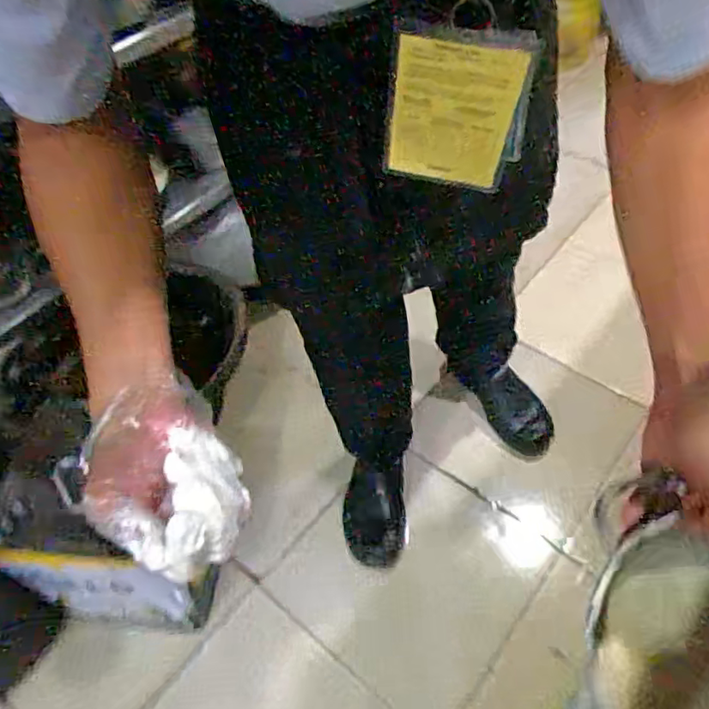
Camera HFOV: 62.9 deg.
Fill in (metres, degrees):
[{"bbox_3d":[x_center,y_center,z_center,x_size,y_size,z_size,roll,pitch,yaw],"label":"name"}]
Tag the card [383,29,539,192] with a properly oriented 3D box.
[{"bbox_3d":[0.068,-0.163,0.396,0.092,0.120,0.008,12,60,5],"label":"card"}]

